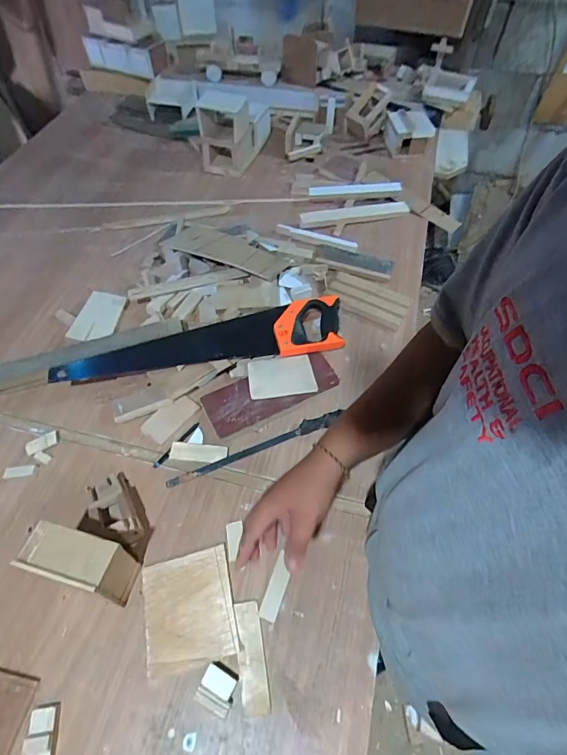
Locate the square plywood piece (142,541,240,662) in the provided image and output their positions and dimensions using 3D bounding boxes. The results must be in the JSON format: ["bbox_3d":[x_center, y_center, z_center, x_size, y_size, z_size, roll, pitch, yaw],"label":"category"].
[{"bbox_3d":[-0.126,0.305,0.557,0.114,0.009,0.128,-11,56,-6],"label":"square plywood piece"}]

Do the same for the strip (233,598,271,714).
[{"bbox_3d":[-0.041,0.353,0.527,0.032,0.004,0.119,-5,54,-10],"label":"strip"}]

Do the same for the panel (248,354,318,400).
[{"bbox_3d":[-0.004,-0.002,0.747,0.118,0.011,0.072,-8,75,-14],"label":"panel"}]

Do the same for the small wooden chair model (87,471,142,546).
[{"bbox_3d":[-0.247,0.186,0.612,0.056,0.061,0.114,-34,61,-20],"label":"small wooden chair model"}]

